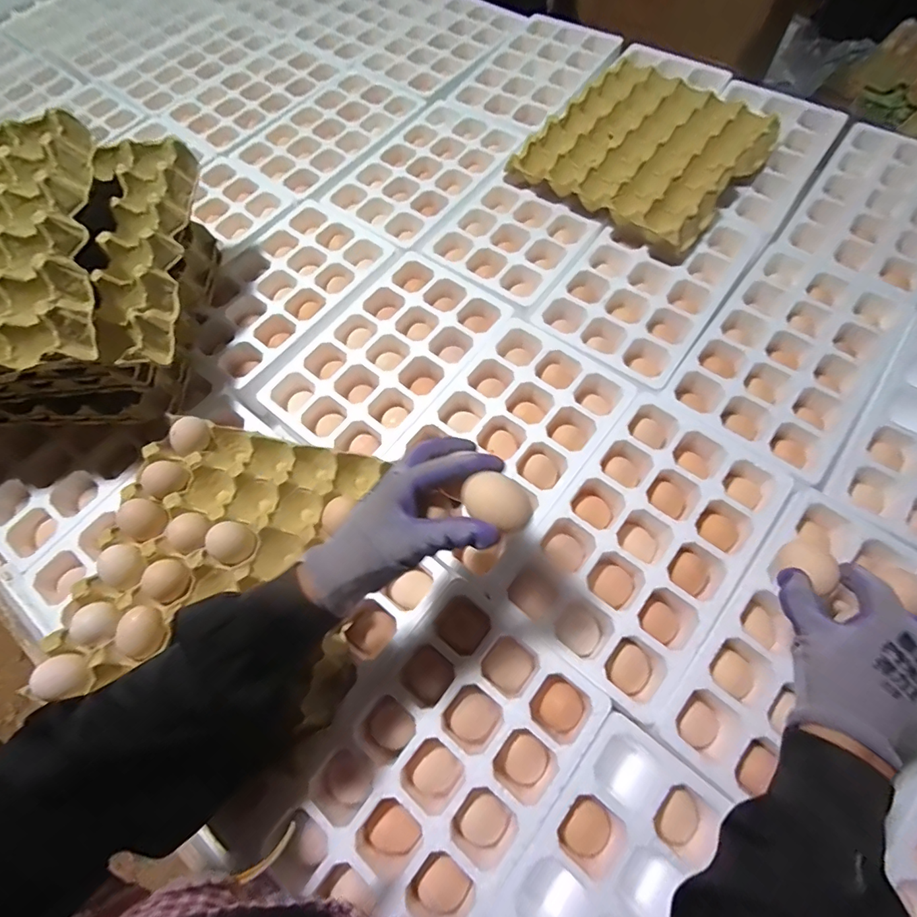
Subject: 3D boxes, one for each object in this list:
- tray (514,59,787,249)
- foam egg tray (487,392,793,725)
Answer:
[{"bbox_3d":[0.270,-0.439,0.668,0.284,0.055,0.295,41,74,18],"label":"tray"},{"bbox_3d":[0.193,0.083,0.490,0.182,0.043,0.301,38,73,17],"label":"foam egg tray"}]

